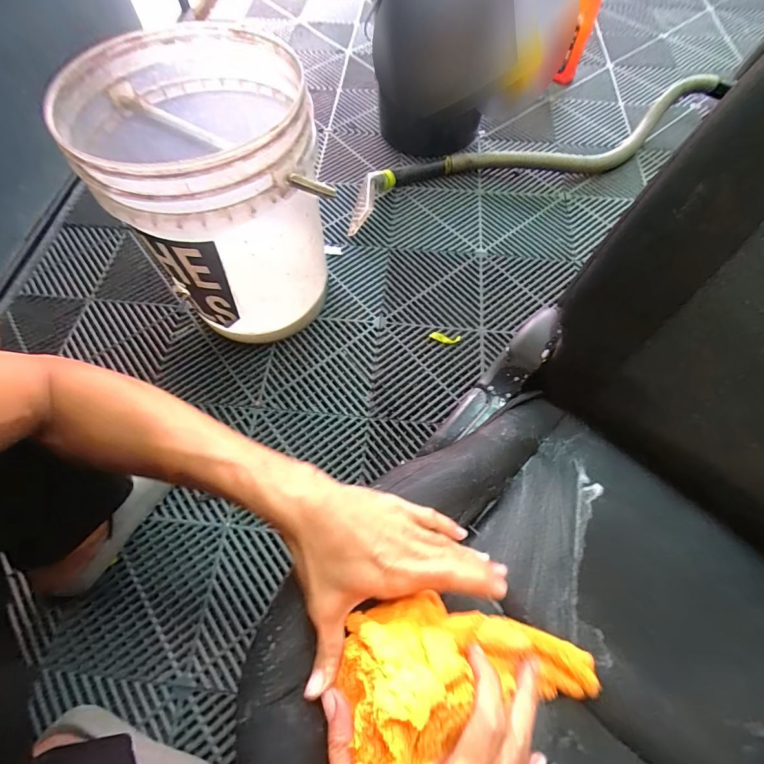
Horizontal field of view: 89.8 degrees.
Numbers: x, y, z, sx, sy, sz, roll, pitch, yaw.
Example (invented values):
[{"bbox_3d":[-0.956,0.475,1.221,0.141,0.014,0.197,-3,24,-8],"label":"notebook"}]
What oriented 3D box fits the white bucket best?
[{"bbox_3d":[-0.244,-0.278,0.622,0.286,0.363,0.320,-25,66,-10],"label":"white bucket"}]

